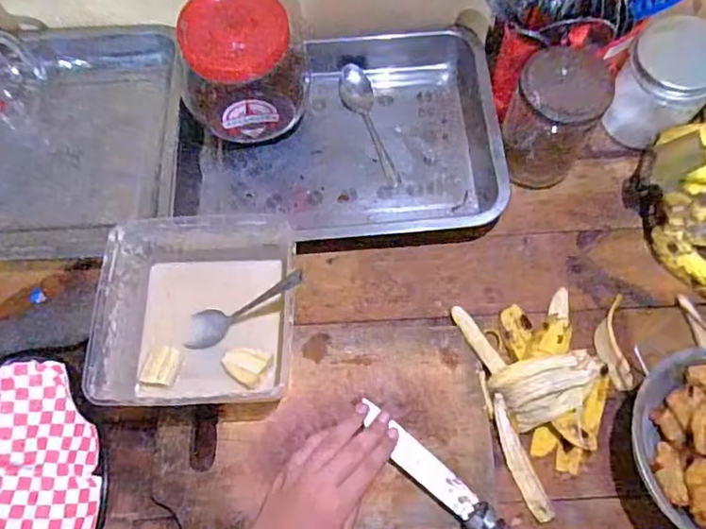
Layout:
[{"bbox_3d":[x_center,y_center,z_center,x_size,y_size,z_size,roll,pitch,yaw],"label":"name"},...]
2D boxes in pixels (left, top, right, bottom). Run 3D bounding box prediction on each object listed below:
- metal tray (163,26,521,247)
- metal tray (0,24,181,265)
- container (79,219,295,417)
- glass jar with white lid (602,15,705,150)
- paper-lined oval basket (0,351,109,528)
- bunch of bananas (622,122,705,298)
[{"bbox_3d":[-0.016,-0.147,0.621,0.332,0.051,0.242,0,66,0],"label":"metal tray"},{"bbox_3d":[-0.379,-0.143,0.628,0.359,0.049,0.287,-6,66,-3],"label":"metal tray"},{"bbox_3d":[-0.138,0.047,0.525,0.163,0.074,0.170,0,66,0],"label":"container"},{"bbox_3d":[0.318,-0.185,0.581,0.079,0.116,0.081,0,66,0],"label":"glass jar with white lid"},{"bbox_3d":[-0.281,0.186,0.501,0.126,0.038,0.212,-12,67,-5],"label":"paper-lined oval basket"},{"bbox_3d":[0.369,-0.082,0.565,0.142,0.094,0.192,41,72,16],"label":"bunch of bananas"}]

